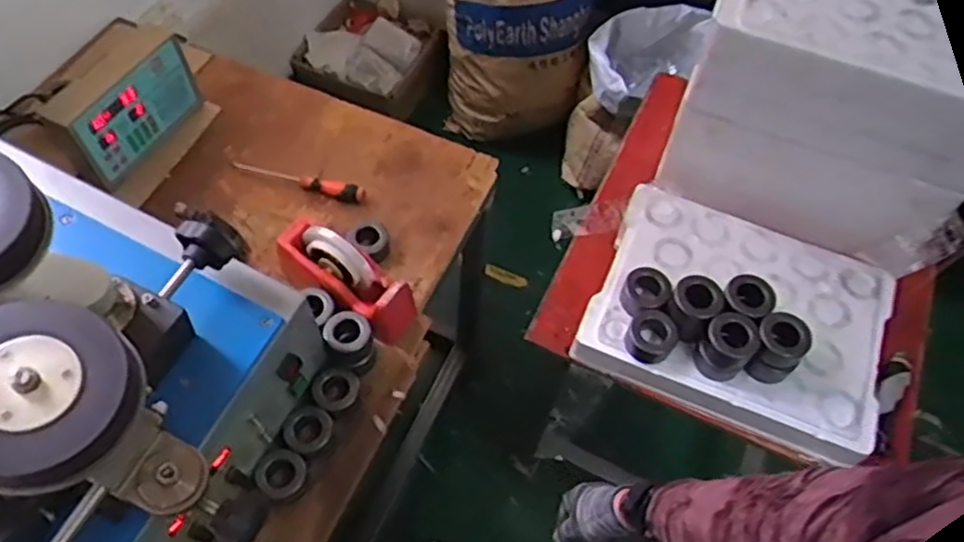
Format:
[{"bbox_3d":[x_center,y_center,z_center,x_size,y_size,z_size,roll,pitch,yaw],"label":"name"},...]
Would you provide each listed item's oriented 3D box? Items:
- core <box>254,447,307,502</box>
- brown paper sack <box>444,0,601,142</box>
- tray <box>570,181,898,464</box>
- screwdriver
[{"bbox_3d":[-0.246,0.253,0.886,0.058,0.024,0.057,2,58,-3],"label":"core"},{"bbox_3d":[0.073,-0.643,1.821,0.407,0.607,0.264,9,58,1],"label":"brown paper sack"},{"bbox_3d":[0.351,0.039,0.951,0.385,0.109,0.289,23,59,10],"label":"tray"},{"bbox_3d":[-0.289,-0.149,1.136,0.220,0.023,0.029,18,58,7],"label":"screwdriver"}]

